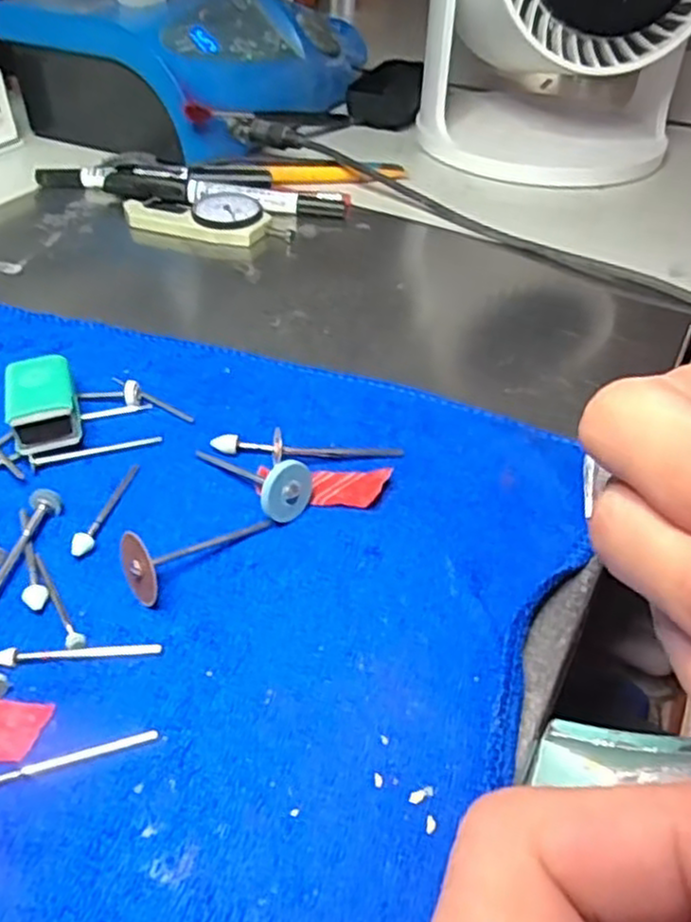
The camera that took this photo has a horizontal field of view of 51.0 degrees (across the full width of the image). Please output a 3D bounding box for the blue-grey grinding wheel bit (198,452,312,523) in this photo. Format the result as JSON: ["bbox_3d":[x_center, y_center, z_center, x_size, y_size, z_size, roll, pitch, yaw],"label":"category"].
[{"bbox_3d":[-0.033,0.005,0.237,0.049,0.016,0.018,18,41,40],"label":"blue-grey grinding wheel bit"}]

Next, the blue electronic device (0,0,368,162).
[{"bbox_3d":[-0.096,-0.308,0.537,0.182,0.073,0.266,23,45,21],"label":"blue electronic device"}]

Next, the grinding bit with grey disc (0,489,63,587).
[{"bbox_3d":[-0.097,0.027,0.213,0.008,0.007,0.047,7,41,5],"label":"grinding bit with grey disc"}]

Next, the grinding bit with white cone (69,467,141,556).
[{"bbox_3d":[-0.075,0.014,0.230,0.006,0.005,0.043,10,42,8],"label":"grinding bit with white cone"}]

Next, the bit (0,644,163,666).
[{"bbox_3d":[-0.070,0.049,0.189,0.043,0.004,0.005,-3,42,-7],"label":"bit"}]

